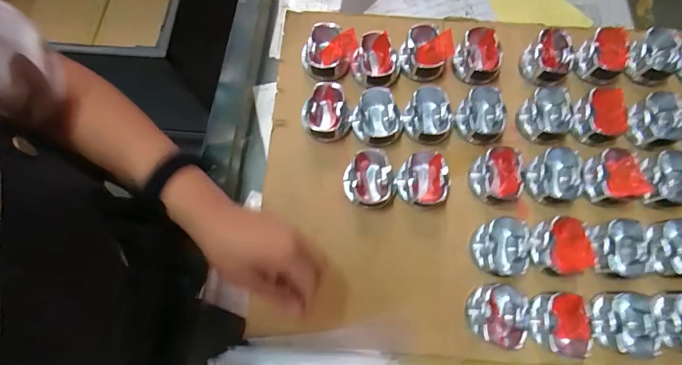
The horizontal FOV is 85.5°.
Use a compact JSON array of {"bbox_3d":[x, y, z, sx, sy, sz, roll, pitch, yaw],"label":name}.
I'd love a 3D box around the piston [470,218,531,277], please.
[{"bbox_3d":[0.202,0.085,0.474,0.061,0.044,0.077,-1,73,1],"label":"piston"}]

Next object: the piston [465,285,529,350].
[{"bbox_3d":[0.186,0.158,0.448,0.062,0.044,0.065,0,73,2],"label":"piston"}]

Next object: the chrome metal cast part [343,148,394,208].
[{"bbox_3d":[0.037,-0.003,0.496,0.065,0.050,0.072,-8,73,-1],"label":"chrome metal cast part"}]

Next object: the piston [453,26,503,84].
[{"bbox_3d":[0.201,-0.181,0.550,0.070,0.055,0.073,31,77,10],"label":"piston"}]

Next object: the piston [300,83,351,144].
[{"bbox_3d":[-0.021,-0.096,0.524,0.064,0.051,0.069,0,73,2],"label":"piston"}]

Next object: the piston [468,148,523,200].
[{"bbox_3d":[0.204,-0.011,0.495,0.057,0.050,0.071,9,74,4],"label":"piston"}]

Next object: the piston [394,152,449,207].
[{"bbox_3d":[0.109,0.000,0.495,0.066,0.050,0.068,0,73,2],"label":"piston"}]

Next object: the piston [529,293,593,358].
[{"bbox_3d":[0.257,0.170,0.444,0.060,0.041,0.074,-3,73,1],"label":"piston"}]

